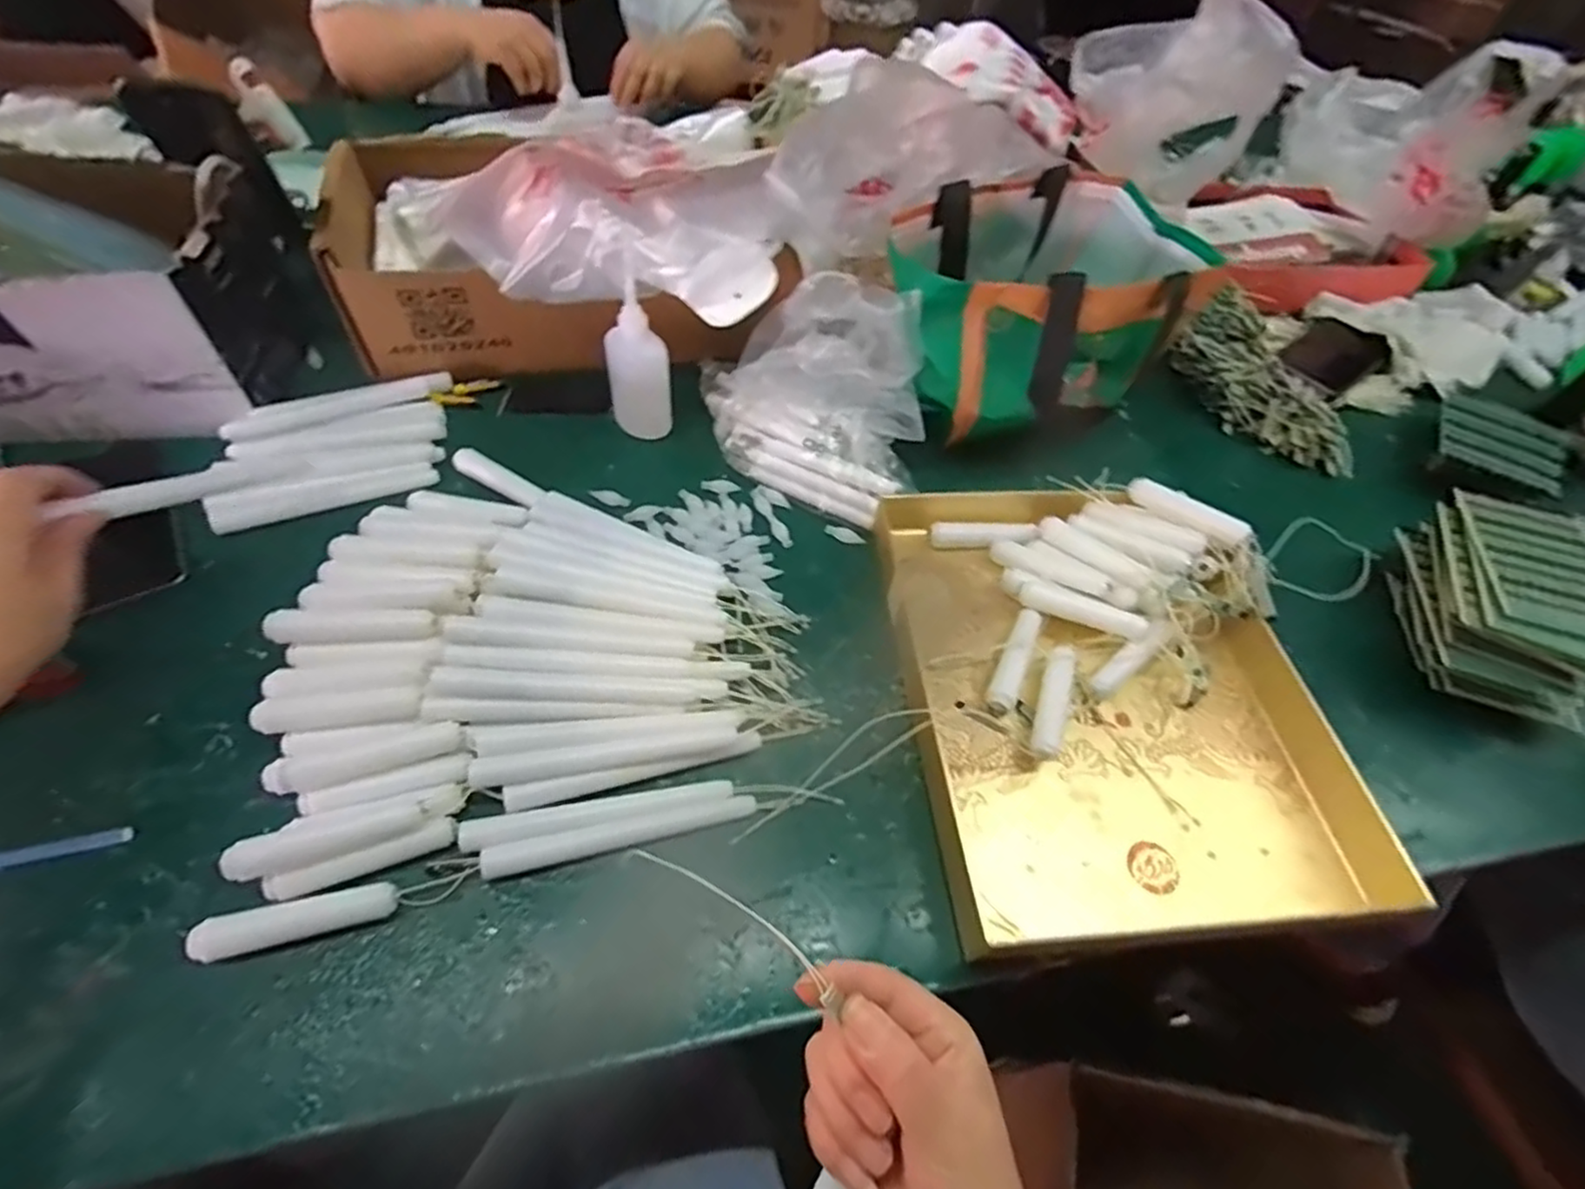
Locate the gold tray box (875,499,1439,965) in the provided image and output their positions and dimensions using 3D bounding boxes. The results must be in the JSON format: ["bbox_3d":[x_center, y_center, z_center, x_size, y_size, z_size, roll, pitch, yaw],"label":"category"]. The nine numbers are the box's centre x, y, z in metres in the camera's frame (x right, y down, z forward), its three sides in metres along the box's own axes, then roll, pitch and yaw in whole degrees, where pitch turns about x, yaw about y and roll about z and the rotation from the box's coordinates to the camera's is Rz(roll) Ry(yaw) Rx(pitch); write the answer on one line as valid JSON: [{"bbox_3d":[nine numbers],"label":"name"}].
[{"bbox_3d":[0.221,0.055,0.477,0.285,0.044,0.329,-2,53,-7],"label":"gold tray box"}]

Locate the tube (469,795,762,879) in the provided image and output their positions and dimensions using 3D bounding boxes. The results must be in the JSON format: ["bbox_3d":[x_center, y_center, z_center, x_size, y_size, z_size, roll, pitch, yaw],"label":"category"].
[{"bbox_3d":[-0.099,0.137,0.406,0.153,0.010,0.017,-10,55,-13],"label":"tube"}]

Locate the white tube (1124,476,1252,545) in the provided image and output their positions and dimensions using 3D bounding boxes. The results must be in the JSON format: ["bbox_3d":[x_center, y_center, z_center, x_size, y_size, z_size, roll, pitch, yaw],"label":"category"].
[{"bbox_3d":[0.294,-0.062,0.523,0.020,0.015,0.088,-35,53,-24],"label":"white tube"}]

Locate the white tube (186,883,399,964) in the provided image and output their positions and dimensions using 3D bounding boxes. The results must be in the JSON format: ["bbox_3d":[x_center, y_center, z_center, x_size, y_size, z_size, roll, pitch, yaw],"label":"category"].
[{"bbox_3d":[-0.257,0.168,0.363,0.091,0.016,0.018,-11,55,-14],"label":"white tube"}]

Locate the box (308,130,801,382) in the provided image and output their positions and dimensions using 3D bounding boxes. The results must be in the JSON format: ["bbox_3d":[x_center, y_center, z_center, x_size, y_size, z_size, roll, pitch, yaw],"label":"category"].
[{"bbox_3d":[-0.207,-0.311,0.638,0.393,0.173,0.271,1,53,-4],"label":"box"}]

